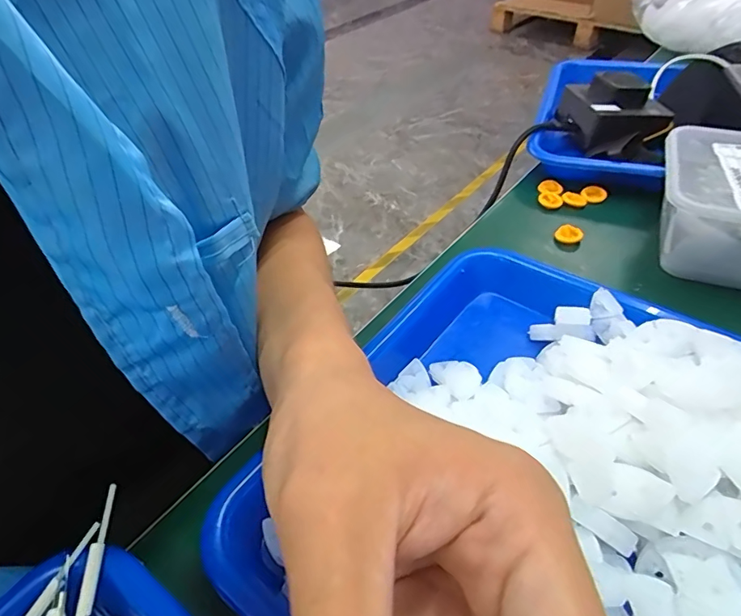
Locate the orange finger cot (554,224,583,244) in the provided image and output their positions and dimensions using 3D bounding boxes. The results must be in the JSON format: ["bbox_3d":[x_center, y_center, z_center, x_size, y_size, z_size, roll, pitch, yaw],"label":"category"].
[{"bbox_3d":[0.153,-0.057,0.375,0.020,0.009,0.012,16,49,18],"label":"orange finger cot"}]

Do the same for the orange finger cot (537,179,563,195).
[{"bbox_3d":[0.156,-0.104,0.422,0.021,0.007,0.022,16,49,17],"label":"orange finger cot"}]

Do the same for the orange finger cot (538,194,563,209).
[{"bbox_3d":[0.152,-0.091,0.410,0.020,0.005,0.020,20,50,19],"label":"orange finger cot"}]

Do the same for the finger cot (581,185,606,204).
[{"bbox_3d":[0.189,-0.097,0.411,0.017,0.007,0.017,-1,46,1],"label":"finger cot"}]

